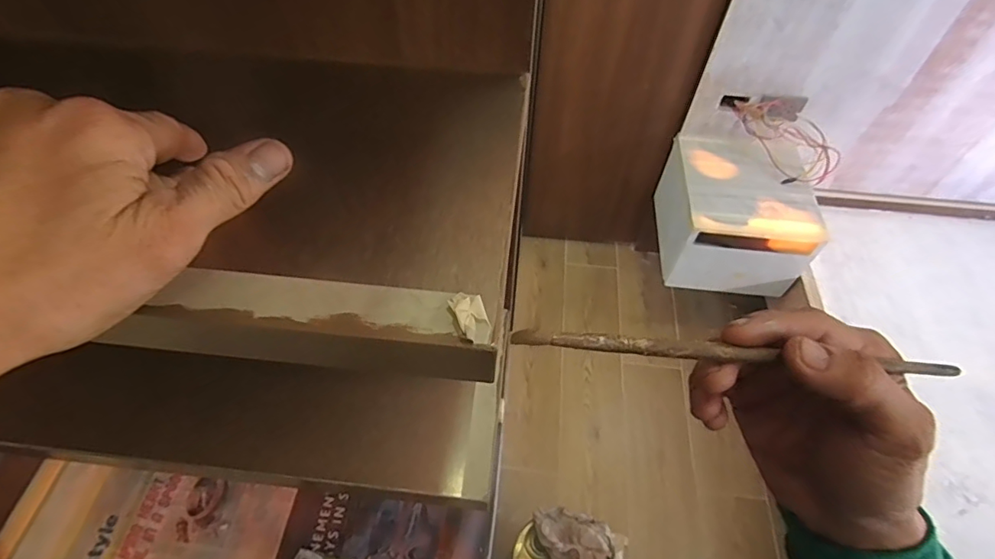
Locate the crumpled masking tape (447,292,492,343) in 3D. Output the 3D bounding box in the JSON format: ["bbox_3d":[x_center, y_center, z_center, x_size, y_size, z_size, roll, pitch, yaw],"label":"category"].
[{"bbox_3d":[-0.011,0.016,0.214,0.014,0.008,0.024,-15,56,-12],"label":"crumpled masking tape"}]

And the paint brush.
[{"bbox_3d":[0.108,0.032,0.216,0.202,0.008,0.007,5,54,-7],"label":"paint brush"}]

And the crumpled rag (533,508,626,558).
[{"bbox_3d":[0.148,0.466,0.875,0.122,0.042,0.163,-22,58,-16],"label":"crumpled rag"}]

